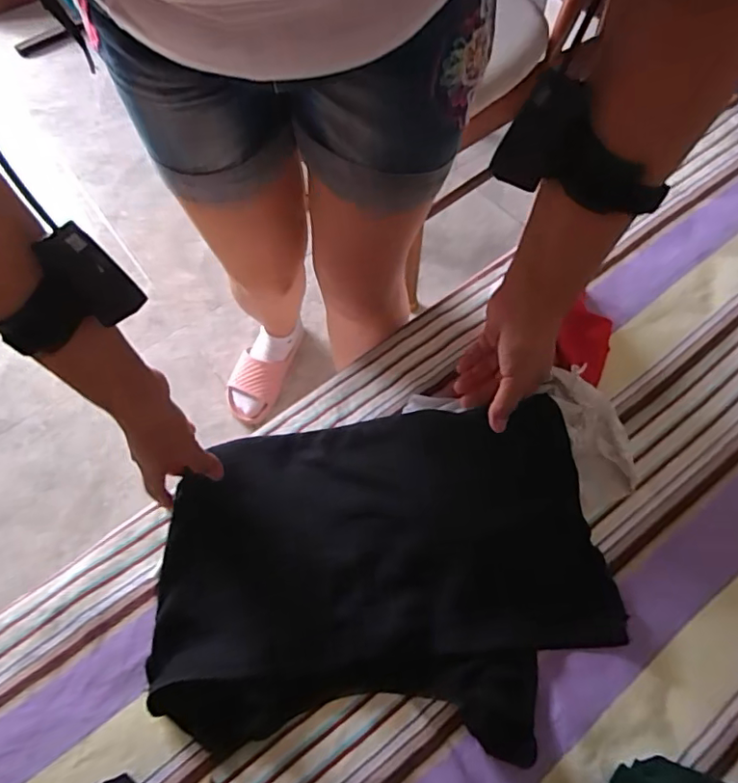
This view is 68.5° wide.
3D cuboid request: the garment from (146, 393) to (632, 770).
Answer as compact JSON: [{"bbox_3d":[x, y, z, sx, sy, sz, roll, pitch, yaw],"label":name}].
[{"bbox_3d":[0.008,0.157,0.496,0.398,0.045,0.275,-3,62,1],"label":"garment"}]

